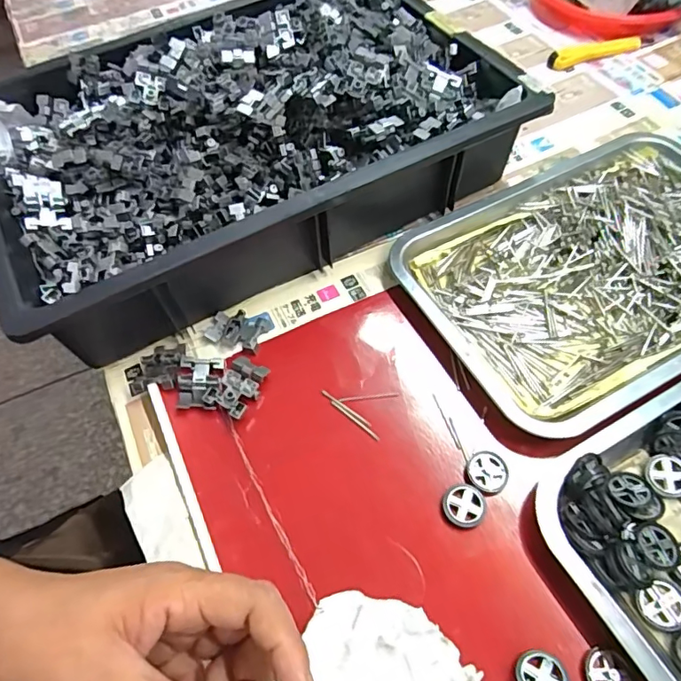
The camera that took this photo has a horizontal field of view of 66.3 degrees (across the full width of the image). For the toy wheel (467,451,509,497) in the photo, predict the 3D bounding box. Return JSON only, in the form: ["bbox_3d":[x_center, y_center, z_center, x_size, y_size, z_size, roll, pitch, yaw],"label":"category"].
[{"bbox_3d":[0.099,0.088,0.349,0.025,0.004,0.028,-9,57,-2],"label":"toy wheel"}]

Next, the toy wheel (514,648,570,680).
[{"bbox_3d":[0.110,0.184,0.285,0.026,0.004,0.027,-10,39,8],"label":"toy wheel"}]

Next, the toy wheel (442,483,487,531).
[{"bbox_3d":[0.081,0.107,0.337,0.027,0.005,0.027,-2,57,3],"label":"toy wheel"}]

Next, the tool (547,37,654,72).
[{"bbox_3d":[0.297,-0.332,0.597,0.123,0.012,0.032,-19,60,-8],"label":"tool"}]

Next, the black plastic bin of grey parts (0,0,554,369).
[{"bbox_3d":[-0.088,-0.187,0.472,0.438,0.102,0.306,-27,59,-13],"label":"black plastic bin of grey parts"}]

